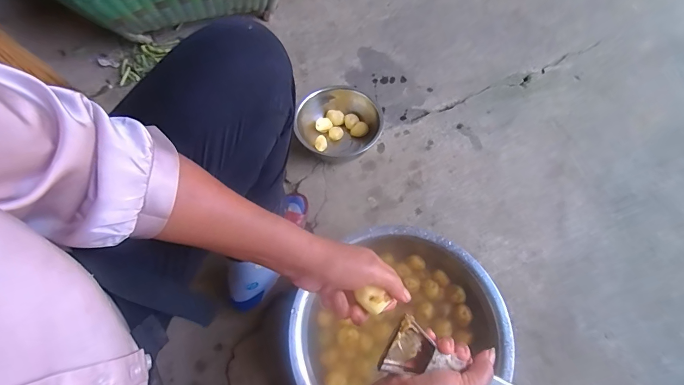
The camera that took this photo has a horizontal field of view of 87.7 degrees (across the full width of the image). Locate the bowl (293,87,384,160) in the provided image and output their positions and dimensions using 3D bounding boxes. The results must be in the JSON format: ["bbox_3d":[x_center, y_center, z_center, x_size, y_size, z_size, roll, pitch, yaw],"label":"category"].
[{"bbox_3d":[-0.009,-0.160,0.804,0.181,0.079,0.168,0,66,0],"label":"bowl"}]

